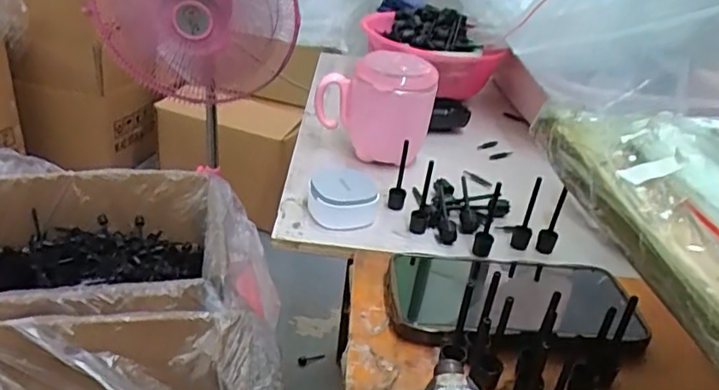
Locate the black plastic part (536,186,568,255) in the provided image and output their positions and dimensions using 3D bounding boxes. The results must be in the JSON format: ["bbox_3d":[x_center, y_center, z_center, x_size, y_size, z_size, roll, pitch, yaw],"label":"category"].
[{"bbox_3d":[0.155,0.021,0.464,0.014,0.059,0.014,18,32,17],"label":"black plastic part"}]

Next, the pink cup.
[{"bbox_3d":[0.018,-0.087,0.571,0.106,0.096,0.075,14,31,10],"label":"pink cup"}]

